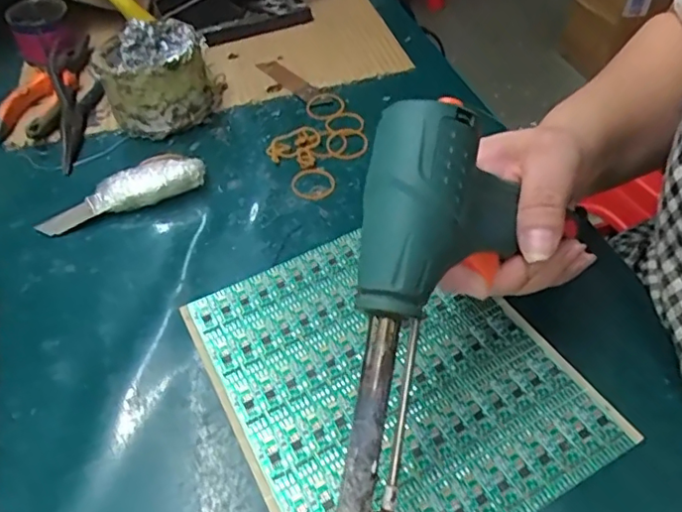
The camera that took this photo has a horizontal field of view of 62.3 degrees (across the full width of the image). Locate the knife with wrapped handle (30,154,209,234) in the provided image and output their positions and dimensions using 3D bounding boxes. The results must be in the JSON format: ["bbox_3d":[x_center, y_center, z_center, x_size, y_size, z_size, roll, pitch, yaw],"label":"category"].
[{"bbox_3d":[-0.154,-0.044,0.397,0.116,0.021,0.027,-23,48,-14],"label":"knife with wrapped handle"}]

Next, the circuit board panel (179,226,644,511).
[{"bbox_3d":[0.021,0.057,0.301,0.162,0.006,0.192,-24,48,-17],"label":"circuit board panel"}]

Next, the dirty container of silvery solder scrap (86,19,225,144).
[{"bbox_3d":[-0.150,-0.155,0.458,0.092,0.060,0.082,-20,48,-12],"label":"dirty container of silvery solder scrap"}]

